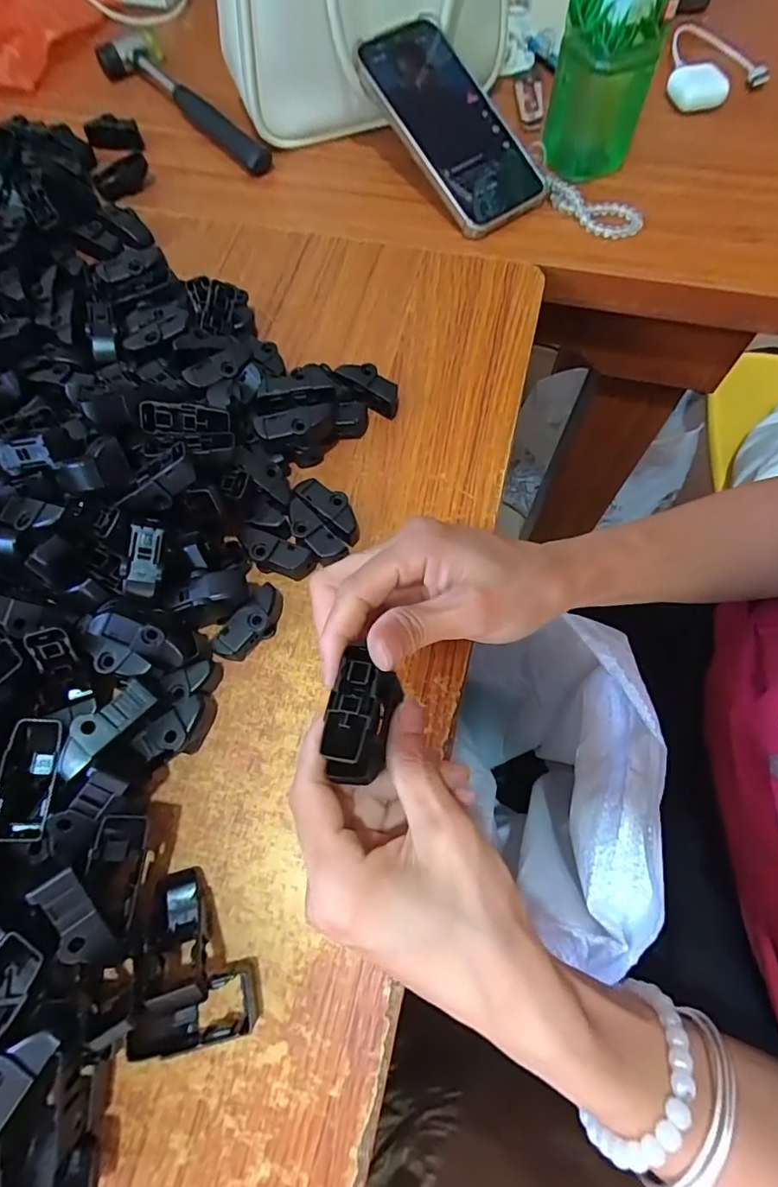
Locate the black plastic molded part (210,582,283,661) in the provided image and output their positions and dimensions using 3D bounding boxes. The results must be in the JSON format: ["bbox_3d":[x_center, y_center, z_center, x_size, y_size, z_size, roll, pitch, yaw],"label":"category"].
[{"bbox_3d":[-0.075,0.017,0.289,0.019,0.019,0.045,30,71,12],"label":"black plastic molded part"}]

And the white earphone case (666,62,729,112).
[{"bbox_3d":[0.279,-0.459,0.479,0.043,0.024,0.038,-13,68,-5],"label":"white earphone case"}]

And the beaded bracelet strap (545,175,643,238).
[{"bbox_3d":[0.163,-0.307,0.419,0.080,0.016,0.036,17,69,7],"label":"beaded bracelet strap"}]

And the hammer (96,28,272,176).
[{"bbox_3d":[-0.194,-0.454,0.486,0.063,0.019,0.239,-33,71,-12],"label":"hammer"}]

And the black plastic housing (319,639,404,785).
[{"bbox_3d":[-0.011,0.047,0.209,0.027,0.014,0.051,15,69,6],"label":"black plastic housing"}]

